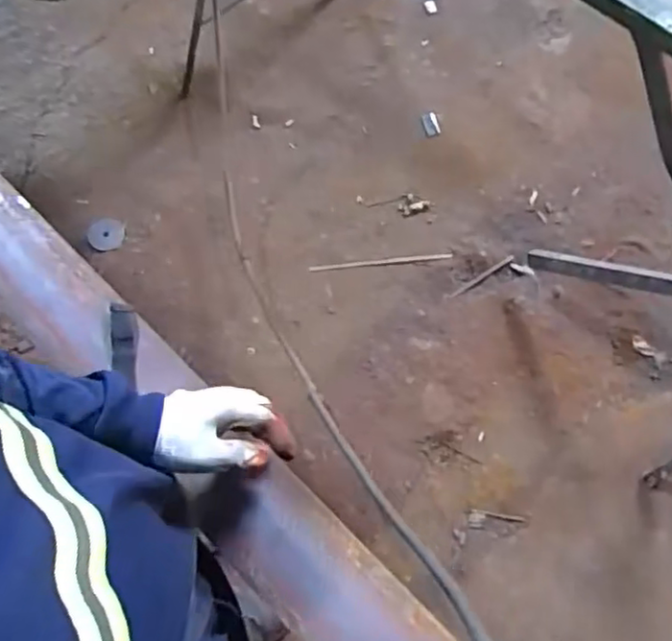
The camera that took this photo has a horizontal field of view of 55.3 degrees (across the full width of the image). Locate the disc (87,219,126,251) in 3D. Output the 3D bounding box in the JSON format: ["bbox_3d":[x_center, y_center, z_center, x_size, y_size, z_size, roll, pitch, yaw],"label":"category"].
[{"bbox_3d":[-0.591,-0.221,1.653,0.094,0.007,0.089,3,71,-8],"label":"disc"}]

